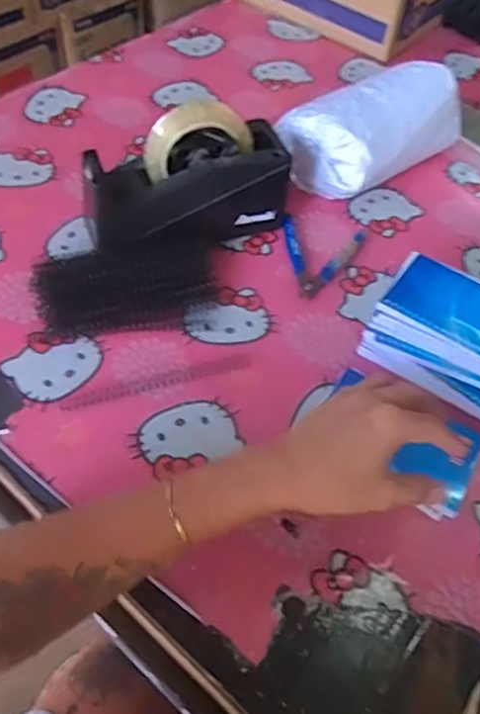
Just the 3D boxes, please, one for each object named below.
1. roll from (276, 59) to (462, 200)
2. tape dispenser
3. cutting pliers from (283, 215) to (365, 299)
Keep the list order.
[{"bbox_3d":[0.151,-0.248,0.690,0.193,0.106,0.113,-29,60,-24],"label":"roll"},{"bbox_3d":[-0.050,-0.166,0.597,0.198,0.128,0.081,-18,56,-17],"label":"tape dispenser"},{"bbox_3d":[0.084,-0.103,0.626,0.084,0.011,0.108,9,53,2],"label":"cutting pliers"}]

